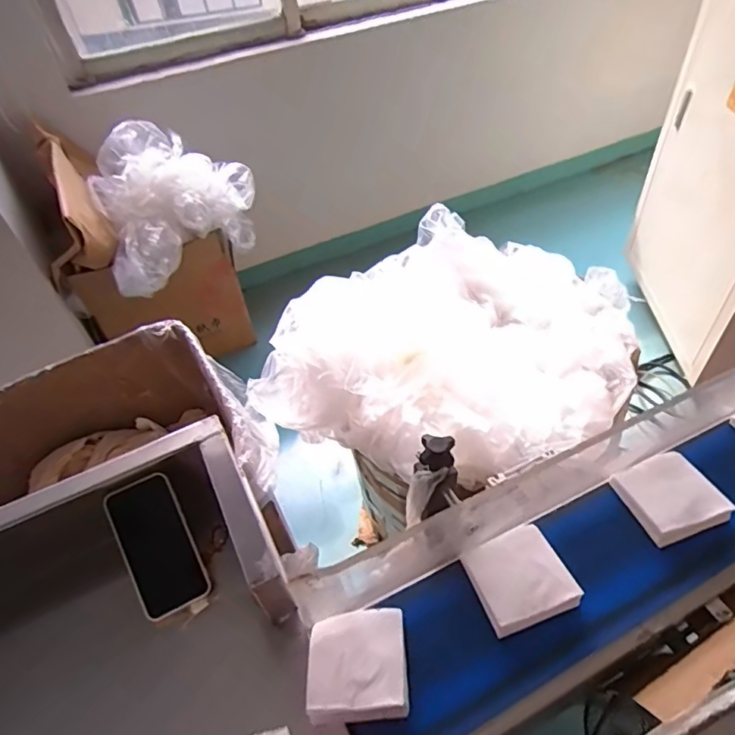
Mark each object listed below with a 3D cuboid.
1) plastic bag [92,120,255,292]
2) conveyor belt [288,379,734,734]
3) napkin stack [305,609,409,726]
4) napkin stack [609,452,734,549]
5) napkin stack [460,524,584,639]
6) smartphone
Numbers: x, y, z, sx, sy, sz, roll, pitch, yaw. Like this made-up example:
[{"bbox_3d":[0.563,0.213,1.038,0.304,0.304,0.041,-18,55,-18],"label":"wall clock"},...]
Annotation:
[{"bbox_3d":[-0.571,-0.498,1.584,0.451,0.319,0.411,-17,48,-8],"label":"plastic bag"},{"bbox_3d":[0.497,0.100,0.620,1.167,0.121,0.199,-21,49,-13],"label":"conveyor belt"},{"bbox_3d":[-0.011,0.298,0.522,0.098,0.031,0.094,-5,48,3],"label":"napkin stack"},{"bbox_3d":[0.357,0.151,0.615,0.098,0.035,0.096,-17,48,-9],"label":"napkin stack"},{"bbox_3d":[0.163,0.228,0.566,0.096,0.031,0.091,-19,49,-10],"label":"napkin stack"},{"bbox_3d":[-0.245,0.207,0.606,0.074,0.014,0.151,-24,82,-15],"label":"smartphone"}]

